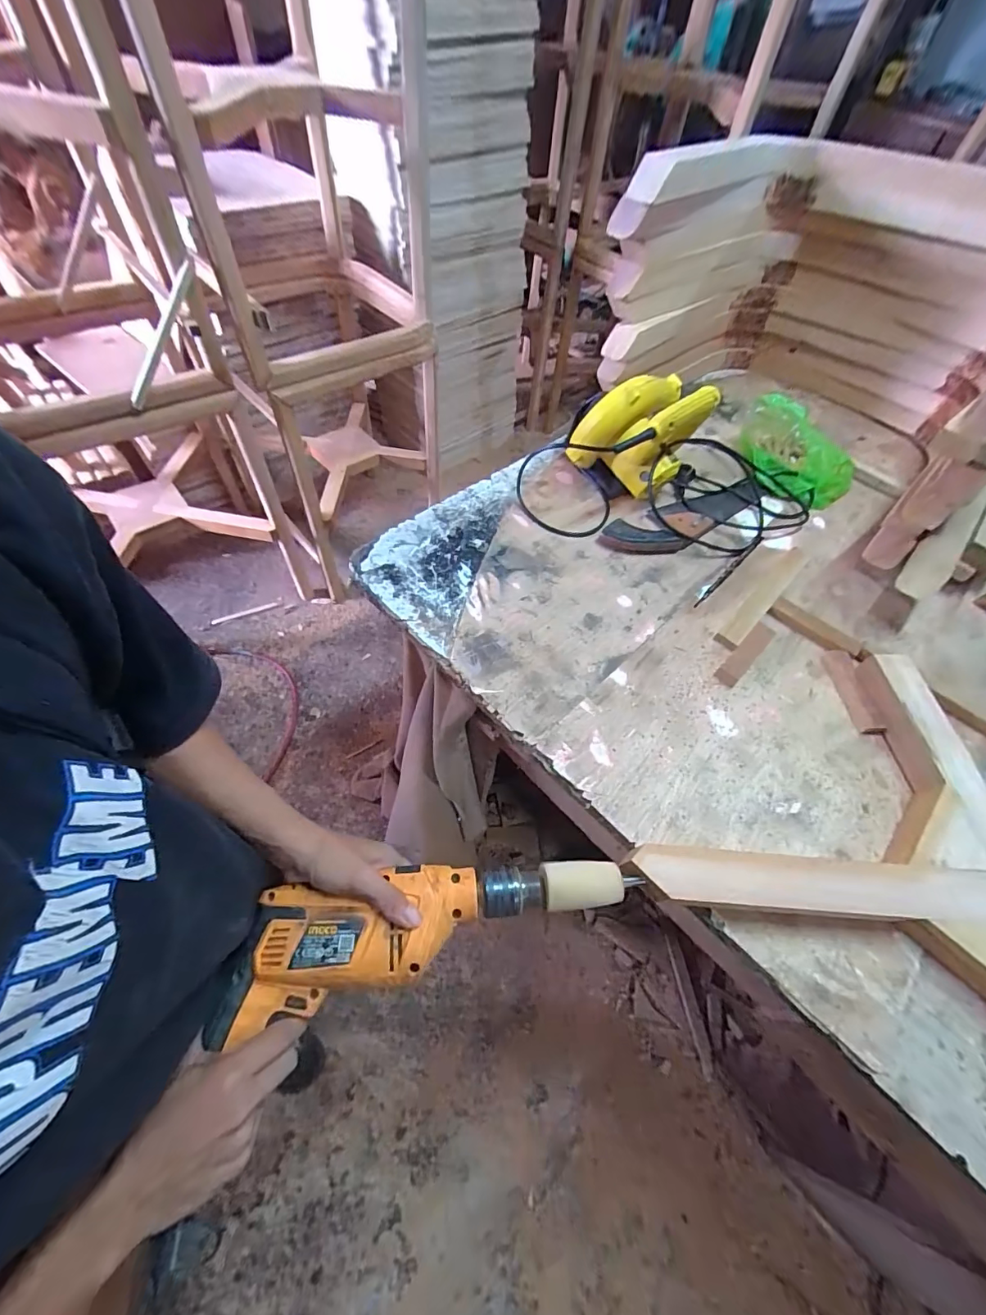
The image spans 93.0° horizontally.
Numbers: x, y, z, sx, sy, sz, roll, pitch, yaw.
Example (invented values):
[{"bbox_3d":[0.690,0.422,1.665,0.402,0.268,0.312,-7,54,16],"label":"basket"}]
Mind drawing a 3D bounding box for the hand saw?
[{"bbox_3d":[0.323,-0.235,0.765,0.334,0.025,0.085,-29,63,-23],"label":"hand saw"}]

